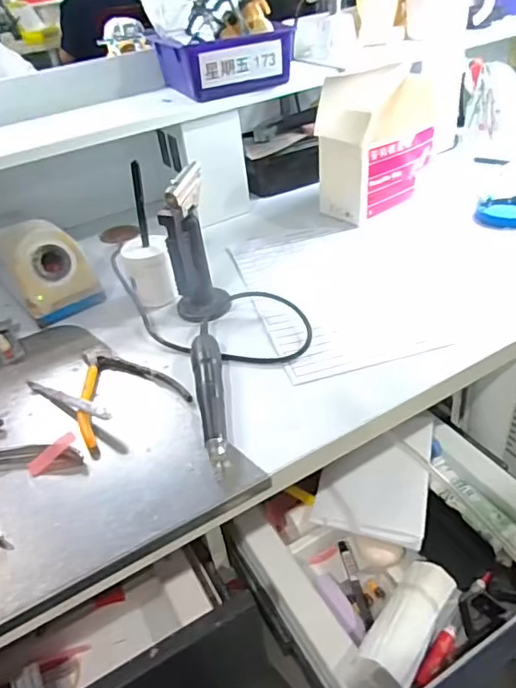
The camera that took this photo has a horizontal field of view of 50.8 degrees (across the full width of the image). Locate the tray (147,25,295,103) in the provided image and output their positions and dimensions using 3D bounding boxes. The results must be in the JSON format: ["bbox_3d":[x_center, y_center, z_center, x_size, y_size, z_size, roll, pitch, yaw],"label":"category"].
[{"bbox_3d":[-0.053,-0.386,0.743,0.150,0.064,0.157,-21,38,-17],"label":"tray"}]

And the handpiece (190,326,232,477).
[{"bbox_3d":[-0.041,0.041,0.484,0.026,0.023,0.184,-11,36,-4],"label":"handpiece"}]

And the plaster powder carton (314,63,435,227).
[{"bbox_3d":[0.170,-0.281,0.755,0.090,0.163,0.169,26,48,37],"label":"plaster powder carton"}]

